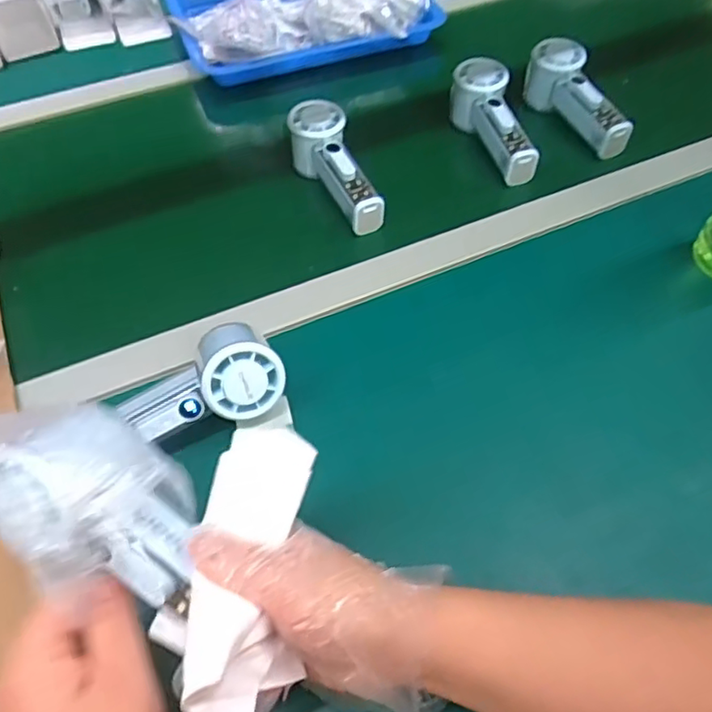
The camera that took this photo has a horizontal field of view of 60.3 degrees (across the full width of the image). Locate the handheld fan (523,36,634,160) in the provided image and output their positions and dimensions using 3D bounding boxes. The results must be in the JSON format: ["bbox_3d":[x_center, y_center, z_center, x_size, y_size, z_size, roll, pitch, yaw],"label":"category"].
[{"bbox_3d":[0.241,-0.285,0.677,0.045,0.064,0.157,-14,53,-8],"label":"handheld fan"}]

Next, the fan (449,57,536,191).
[{"bbox_3d":[0.147,-0.254,0.653,0.056,0.047,0.163,-16,68,-9],"label":"fan"}]

